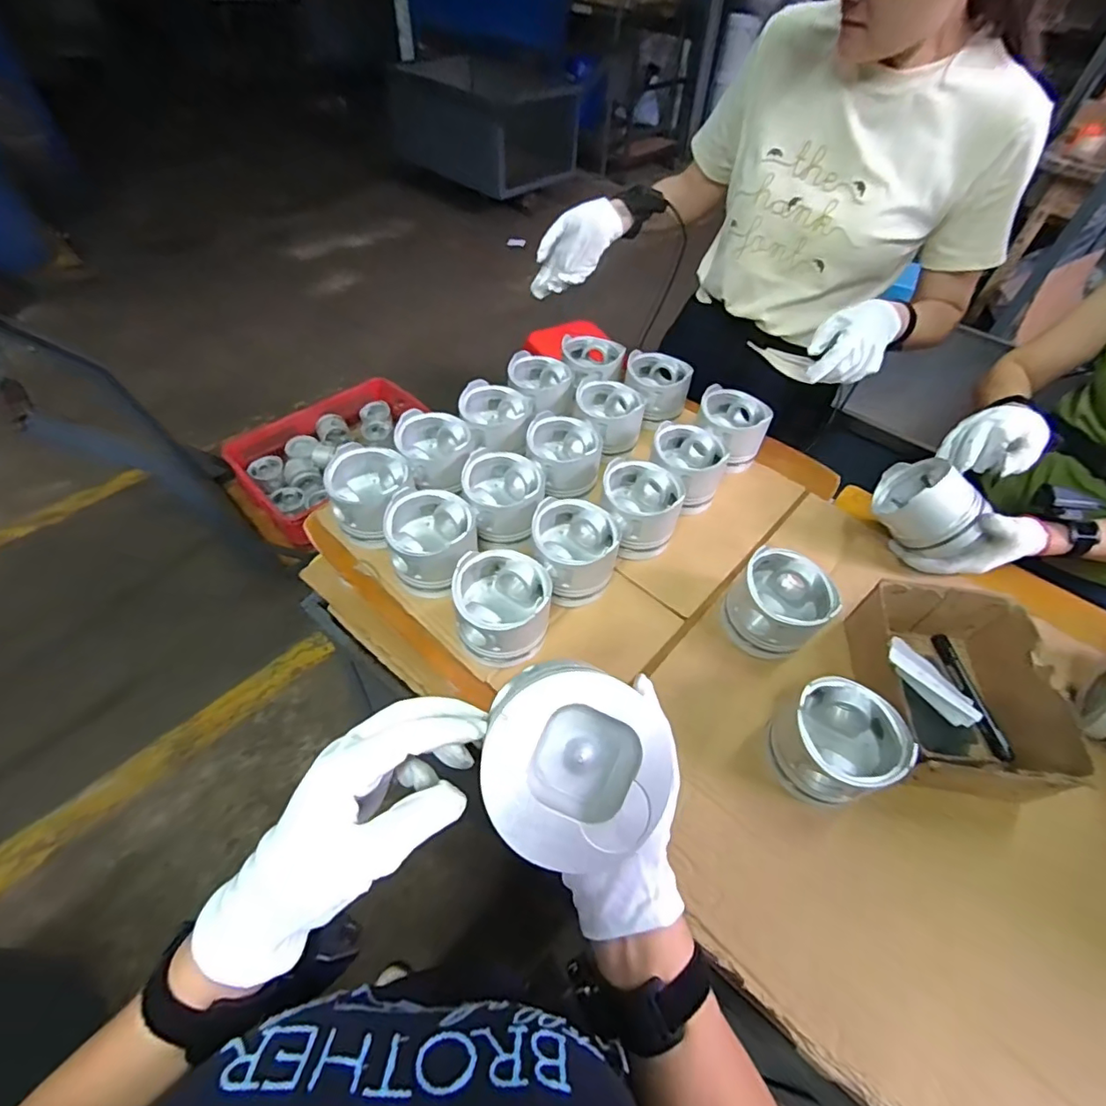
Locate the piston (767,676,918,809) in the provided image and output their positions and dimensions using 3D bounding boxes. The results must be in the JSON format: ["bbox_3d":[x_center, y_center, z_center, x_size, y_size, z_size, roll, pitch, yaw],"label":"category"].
[{"bbox_3d":[0.272,0.186,0.527,0.097,0.087,0.096,2,52,-2],"label":"piston"}]

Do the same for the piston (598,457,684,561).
[{"bbox_3d":[0.111,-0.055,0.700,0.102,0.082,0.110,8,52,2],"label":"piston"}]

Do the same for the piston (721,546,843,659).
[{"bbox_3d":[0.260,0.060,0.624,0.096,0.083,0.099,2,52,-2],"label":"piston"}]

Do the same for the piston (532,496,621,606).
[{"bbox_3d":[0.026,0.000,0.644,0.103,0.075,0.112,0,52,-4],"label":"piston"}]

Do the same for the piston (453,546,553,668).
[{"bbox_3d":[-0.055,0.059,0.589,0.100,0.077,0.110,-12,54,-13],"label":"piston"}]

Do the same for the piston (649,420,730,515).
[{"bbox_3d":[0.186,-0.119,0.760,0.096,0.078,0.107,-31,60,-25],"label":"piston"}]

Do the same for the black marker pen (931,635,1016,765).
[{"bbox_3d":[0.462,0.155,0.599,0.020,0.020,0.148,4,52,-1],"label":"black marker pen"}]

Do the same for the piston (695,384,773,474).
[{"bbox_3d":[0.269,-0.188,0.826,0.102,0.082,0.102,23,54,14],"label":"piston"}]

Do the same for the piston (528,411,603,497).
[{"bbox_3d":[0.013,-0.132,0.746,0.102,0.065,0.108,4,52,-1],"label":"piston"}]

